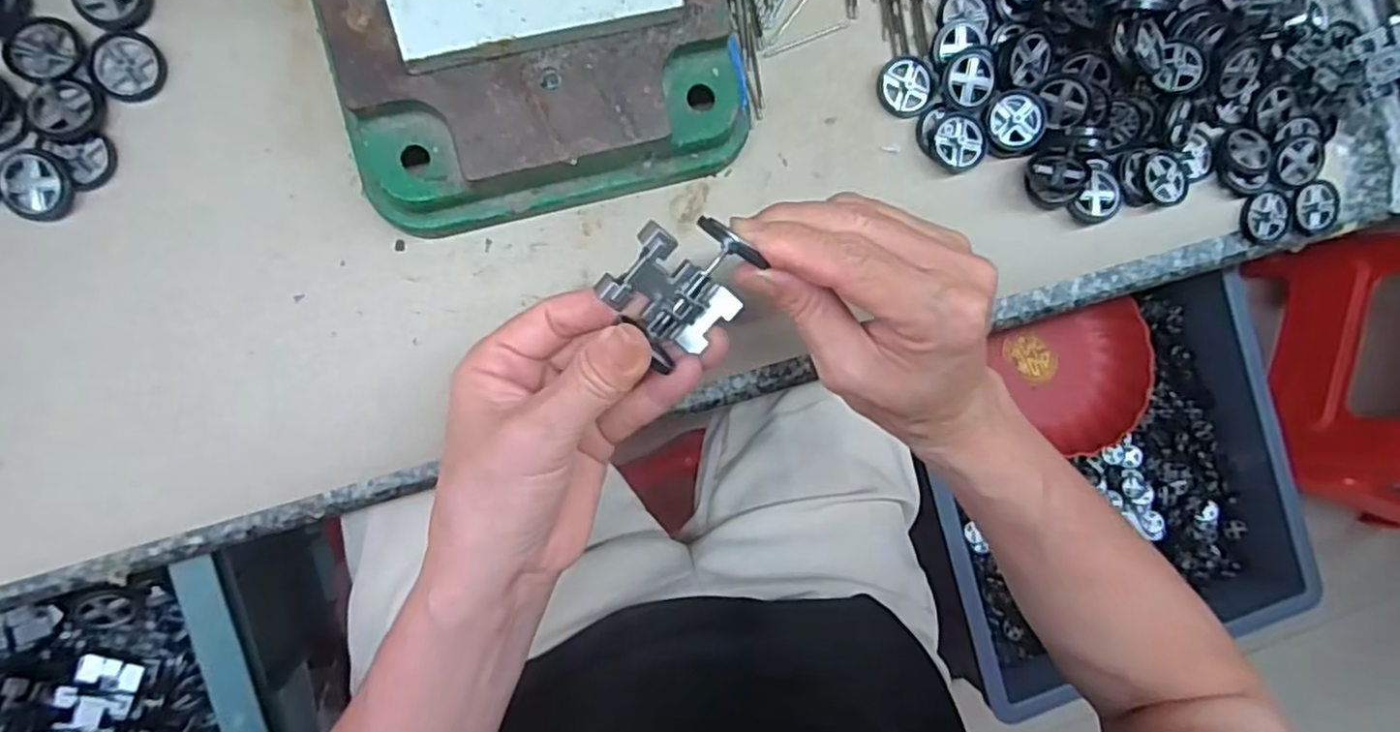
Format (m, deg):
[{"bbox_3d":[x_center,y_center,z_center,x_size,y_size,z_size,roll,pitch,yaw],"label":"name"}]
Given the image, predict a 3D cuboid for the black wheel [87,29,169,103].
[{"bbox_3d":[-0.233,-0.122,0.282,0.026,0.004,0.027,0,89,-8],"label":"black wheel"}]

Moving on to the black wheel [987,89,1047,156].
[{"bbox_3d":[0.150,-0.116,0.333,0.029,0.005,0.029,0,100,2],"label":"black wheel"}]

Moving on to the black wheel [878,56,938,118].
[{"bbox_3d":[0.099,-0.134,0.333,0.027,0.005,0.028,0,89,-8],"label":"black wheel"}]

